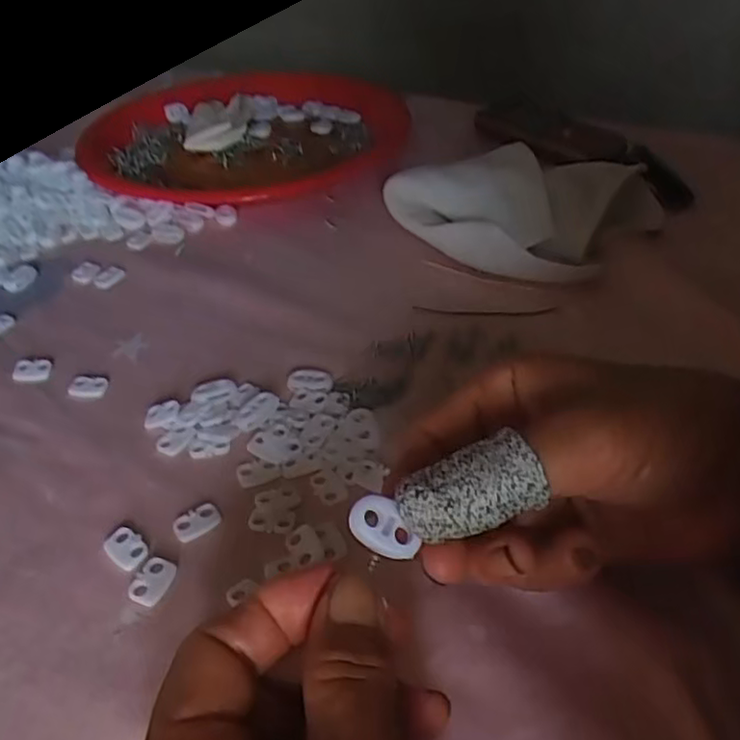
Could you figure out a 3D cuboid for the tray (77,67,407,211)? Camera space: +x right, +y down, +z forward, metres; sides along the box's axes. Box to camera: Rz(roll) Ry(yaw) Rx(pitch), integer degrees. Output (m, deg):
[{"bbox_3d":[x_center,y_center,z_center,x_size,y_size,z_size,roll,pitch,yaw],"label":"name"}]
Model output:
[{"bbox_3d":[-0.098,-0.189,0.541,0.242,0.036,0.215,-4,40,-2],"label":"tray"}]

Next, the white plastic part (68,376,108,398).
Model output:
[{"bbox_3d":[-0.140,0.008,0.338,0.018,0.004,0.013,0,40,2],"label":"white plastic part"}]

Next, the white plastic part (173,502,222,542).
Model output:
[{"bbox_3d":[-0.070,0.060,0.274,0.018,0.004,0.013,-22,44,-22],"label":"white plastic part"}]

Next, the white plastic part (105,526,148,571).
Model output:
[{"bbox_3d":[-0.095,0.069,0.265,0.012,0.004,0.021,-31,48,-30],"label":"white plastic part"}]

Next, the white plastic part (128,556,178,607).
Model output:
[{"bbox_3d":[-0.081,0.078,0.254,0.014,0.004,0.019,8,41,11],"label":"white plastic part"}]

